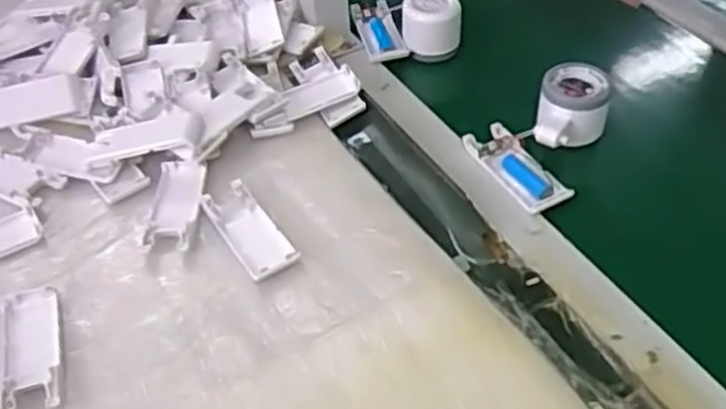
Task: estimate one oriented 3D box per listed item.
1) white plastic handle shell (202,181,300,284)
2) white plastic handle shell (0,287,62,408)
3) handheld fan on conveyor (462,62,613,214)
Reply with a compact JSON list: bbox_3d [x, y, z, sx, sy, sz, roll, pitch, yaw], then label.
[{"bbox_3d":[-0.091,0.019,0.601,0.041,0.009,0.103,-26,49,-21],"label":"white plastic handle shell"},{"bbox_3d":[-0.233,0.101,0.531,0.039,0.010,0.101,-14,46,-11],"label":"white plastic handle shell"},{"bbox_3d":[0.166,-0.060,0.641,0.122,0.047,0.100,-23,48,-19],"label":"handheld fan on conveyor"}]

